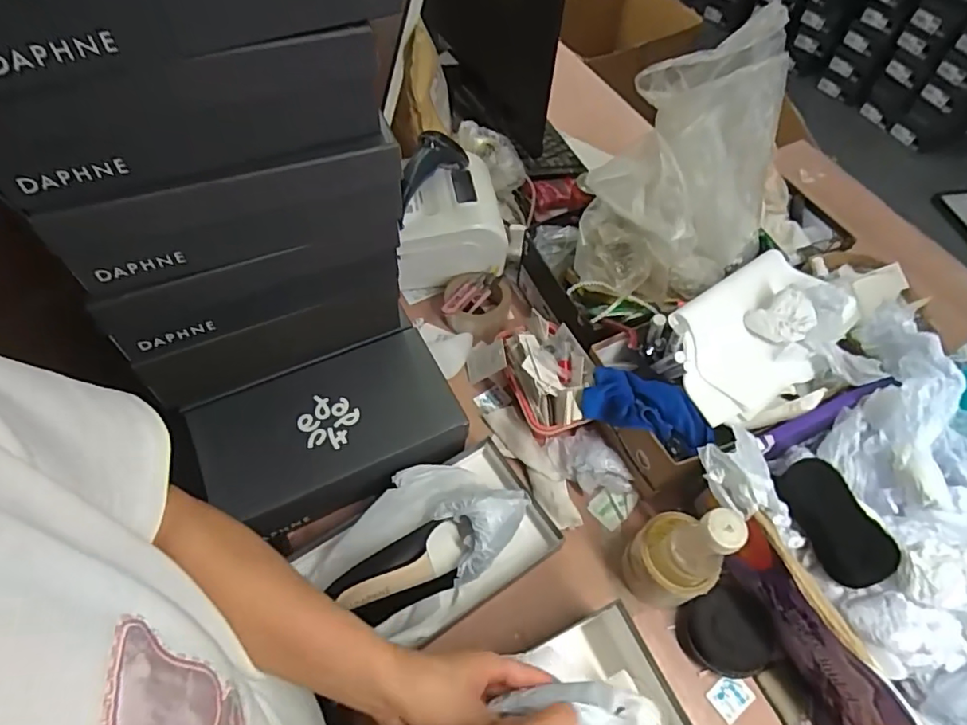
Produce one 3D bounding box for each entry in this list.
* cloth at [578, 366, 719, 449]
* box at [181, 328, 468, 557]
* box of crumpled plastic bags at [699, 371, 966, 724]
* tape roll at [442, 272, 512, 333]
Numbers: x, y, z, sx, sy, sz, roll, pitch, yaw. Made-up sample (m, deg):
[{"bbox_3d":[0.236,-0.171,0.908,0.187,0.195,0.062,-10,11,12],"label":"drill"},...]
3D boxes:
[{"bbox_3d":[0.199,0.056,0.695,0.152,0.040,0.082,14,57,6],"label":"cloth"},{"bbox_3d":[-0.181,0.092,0.697,0.287,0.097,0.170,-22,61,-16],"label":"box"},{"bbox_3d":[0.455,0.226,0.586,0.311,0.172,0.414,-26,62,-19],"label":"box of crumpled plastic bags"},{"bbox_3d":[-0.011,-0.090,0.861,0.102,0.043,0.099,2,57,-2],"label":"tape roll"}]

